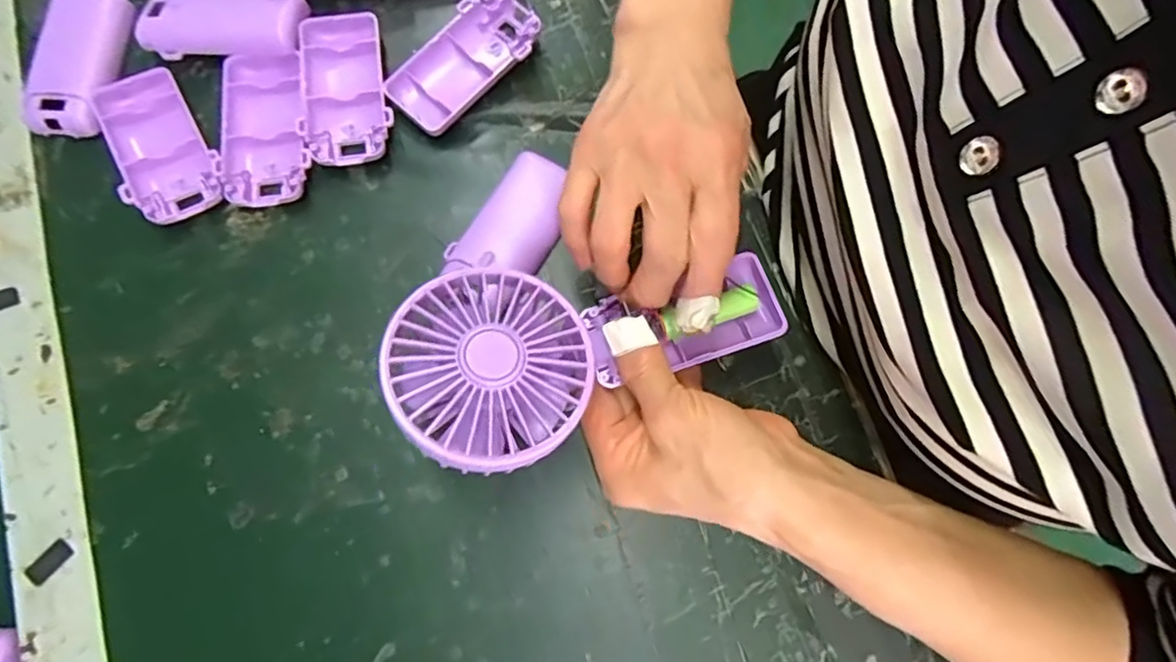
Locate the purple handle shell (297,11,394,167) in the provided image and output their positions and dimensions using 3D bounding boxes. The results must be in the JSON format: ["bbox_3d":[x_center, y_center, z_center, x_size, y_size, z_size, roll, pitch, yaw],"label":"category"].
[{"bbox_3d":[-0.140,-0.139,0.347,0.049,0.017,0.094,-13,78,-2],"label":"purple handle shell"}]

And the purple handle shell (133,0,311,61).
[{"bbox_3d":[-0.214,-0.179,0.352,0.093,0.014,0.040,-2,78,0],"label":"purple handle shell"}]

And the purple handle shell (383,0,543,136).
[{"bbox_3d":[-0.071,-0.157,0.352,0.093,0.016,0.049,-44,81,-8],"label":"purple handle shell"}]

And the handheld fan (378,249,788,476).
[{"bbox_3d":[0.002,0.003,0.269,0.176,0.027,0.083,-13,77,-21],"label":"handheld fan"}]

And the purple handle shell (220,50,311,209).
[{"bbox_3d":[-0.182,-0.114,0.341,0.045,0.015,0.094,-10,78,-2],"label":"purple handle shell"}]

